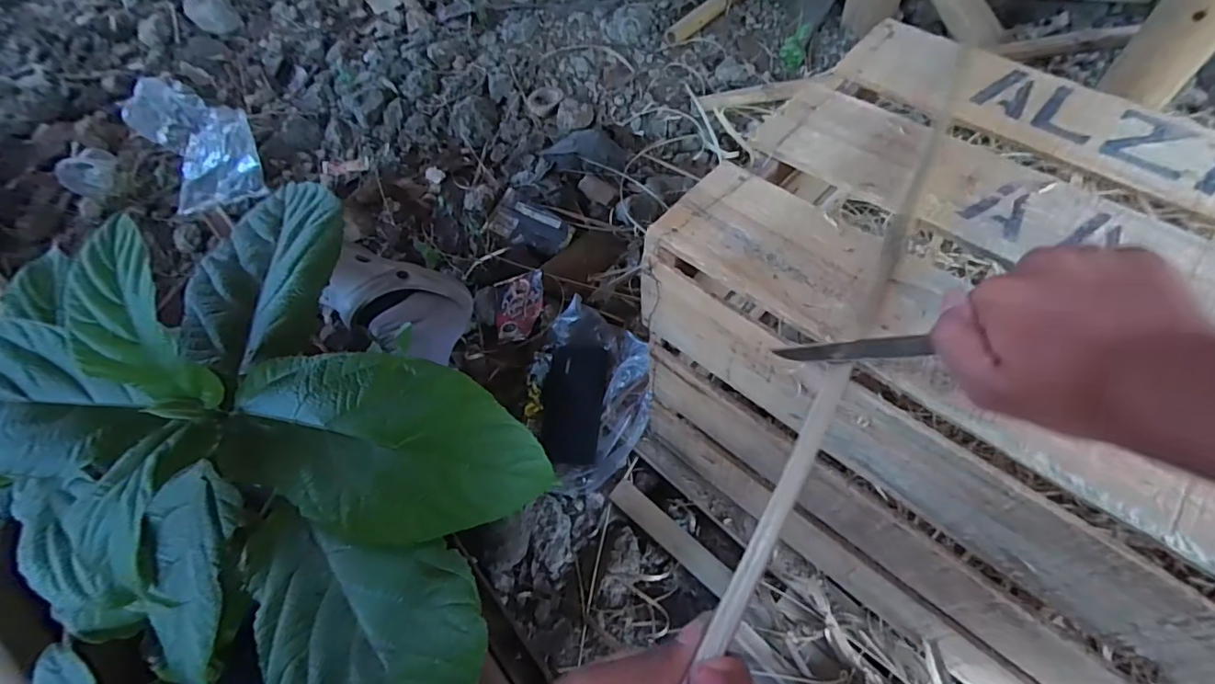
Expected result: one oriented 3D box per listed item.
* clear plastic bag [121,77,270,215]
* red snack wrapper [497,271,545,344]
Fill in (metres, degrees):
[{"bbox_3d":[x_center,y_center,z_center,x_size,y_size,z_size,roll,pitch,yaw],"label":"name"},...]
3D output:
[{"bbox_3d":[-0.732,-0.375,0.948,0.163,0.089,0.373,-33,63,-14],"label":"clear plastic bag"},{"bbox_3d":[-0.133,-0.052,0.810,0.078,0.011,0.102,-8,76,19],"label":"red snack wrapper"}]

